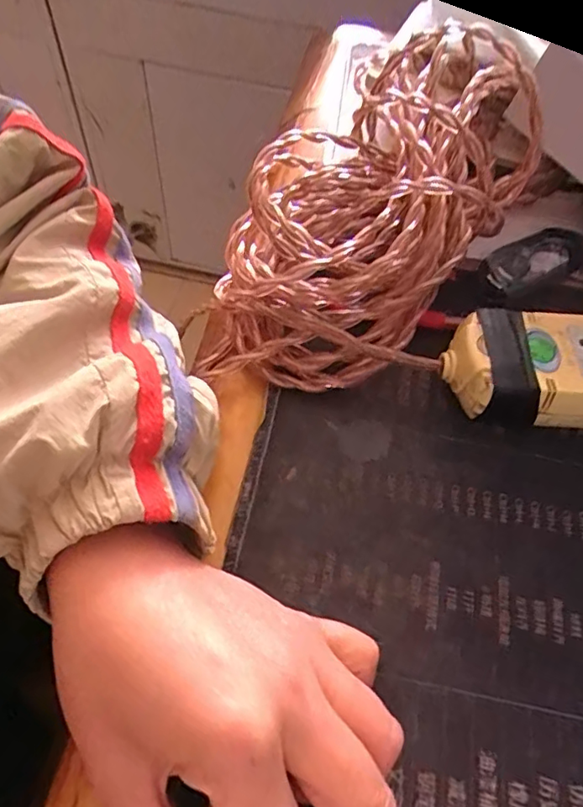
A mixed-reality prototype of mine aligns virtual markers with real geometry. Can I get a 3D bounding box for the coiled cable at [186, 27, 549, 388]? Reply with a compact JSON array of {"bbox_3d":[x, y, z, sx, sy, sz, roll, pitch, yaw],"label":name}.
[{"bbox_3d":[0.049,-0.120,0.318,0.133,0.078,0.277,32,76,16],"label":"coiled cable"}]

